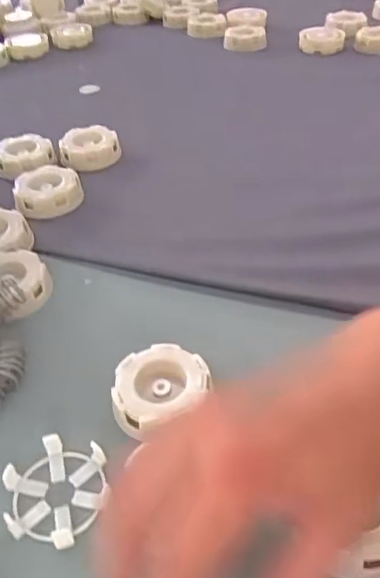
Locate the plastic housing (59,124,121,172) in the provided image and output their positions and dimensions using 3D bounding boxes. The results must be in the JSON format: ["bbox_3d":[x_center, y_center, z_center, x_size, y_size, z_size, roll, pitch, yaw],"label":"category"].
[{"bbox_3d":[-0.104,-0.145,0.583,0.061,0.033,0.050,-10,41,-7],"label":"plastic housing"}]

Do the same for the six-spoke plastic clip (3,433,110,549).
[{"bbox_3d":[-0.074,0.109,0.307,0.057,0.014,0.055,9,43,14],"label":"six-spoke plastic clip"}]

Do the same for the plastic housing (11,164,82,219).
[{"bbox_3d":[-0.132,-0.091,0.527,0.059,0.029,0.055,-10,41,-7],"label":"plastic housing"}]

